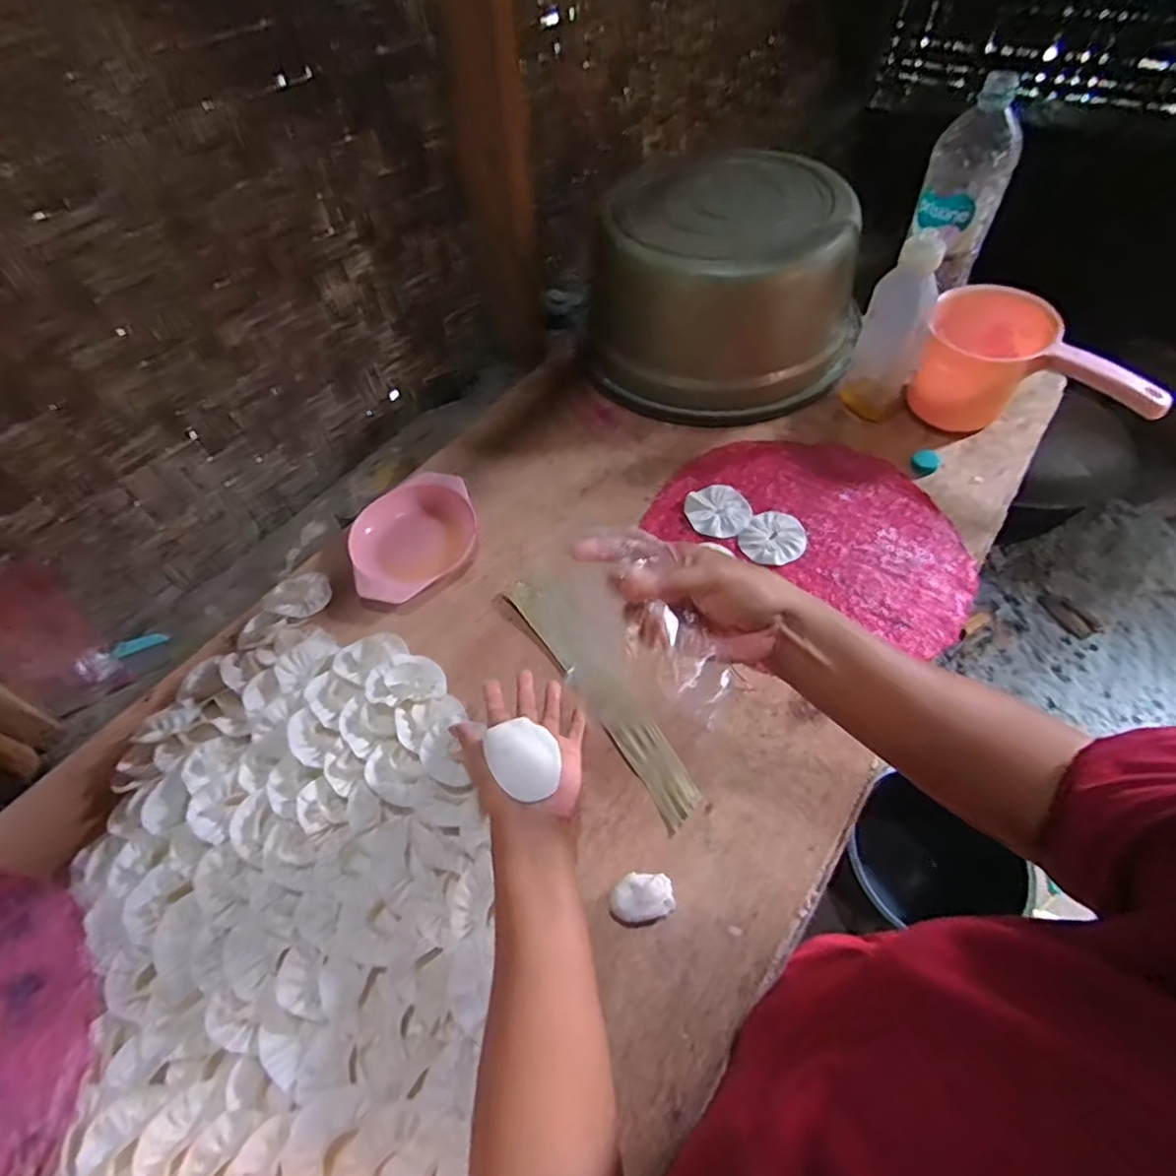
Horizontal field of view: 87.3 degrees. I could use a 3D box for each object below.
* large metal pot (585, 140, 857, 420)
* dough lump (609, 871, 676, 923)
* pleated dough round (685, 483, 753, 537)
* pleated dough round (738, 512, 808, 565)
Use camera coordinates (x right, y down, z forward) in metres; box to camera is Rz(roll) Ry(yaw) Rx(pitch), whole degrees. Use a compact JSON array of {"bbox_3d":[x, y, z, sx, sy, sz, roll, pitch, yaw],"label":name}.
[{"bbox_3d":[0.195,-0.406,0.850,0.345,0.223,0.300,13,57,13],"label":"large metal pot"},{"bbox_3d":[0.044,0.250,0.499,0.051,0.029,0.034,-8,55,-1],"label":"dough lump"},{"bbox_3d":[0.157,-0.093,0.736,0.070,0.016,0.072,-23,57,-11],"label":"pleated dough round"},{"bbox_3d":[0.212,-0.059,0.709,0.073,0.008,0.072,-2,55,3],"label":"pleated dough round"}]

